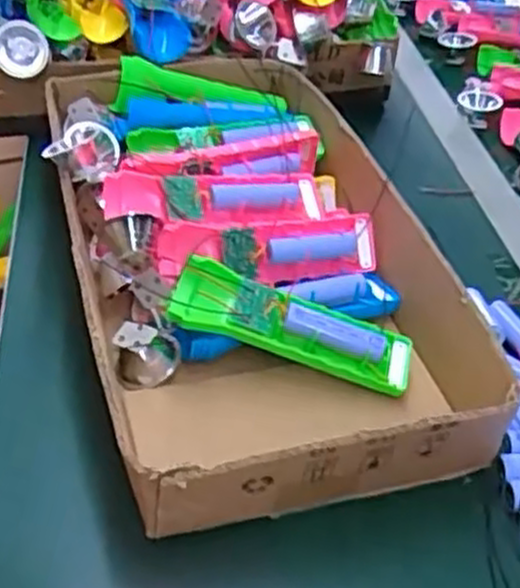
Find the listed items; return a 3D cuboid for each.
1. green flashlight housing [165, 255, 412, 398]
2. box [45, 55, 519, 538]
[{"bbox_3d":[0.022,0.021,0.504,0.155,0.032,0.047,20,41,-5],"label":"green flashlight housing"},{"bbox_3d":[-0.017,-0.034,0.569,0.231,0.085,0.421,-9,41,-17],"label":"box"}]

